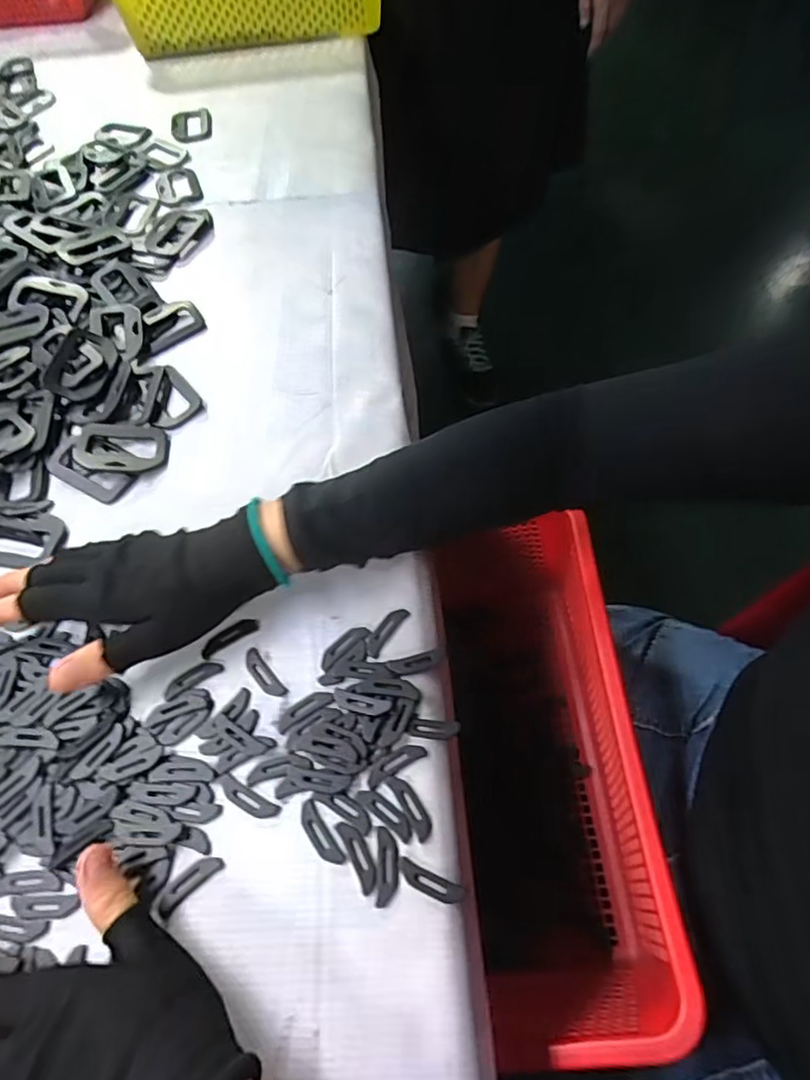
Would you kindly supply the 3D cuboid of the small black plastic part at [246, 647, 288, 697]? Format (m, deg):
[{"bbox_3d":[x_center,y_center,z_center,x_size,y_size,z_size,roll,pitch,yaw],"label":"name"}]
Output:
[{"bbox_3d":[-0.084,0.079,0.353,0.011,0.004,0.037,-38,65,-16],"label":"small black plastic part"}]

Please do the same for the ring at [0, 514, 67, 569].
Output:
[{"bbox_3d":[-0.264,0.000,0.408,0.061,0.007,0.037,-3,60,2],"label":"ring"}]

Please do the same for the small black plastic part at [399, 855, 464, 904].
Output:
[{"bbox_3d":[0.012,0.168,0.295,0.034,0.004,0.011,20,64,15],"label":"small black plastic part"}]

